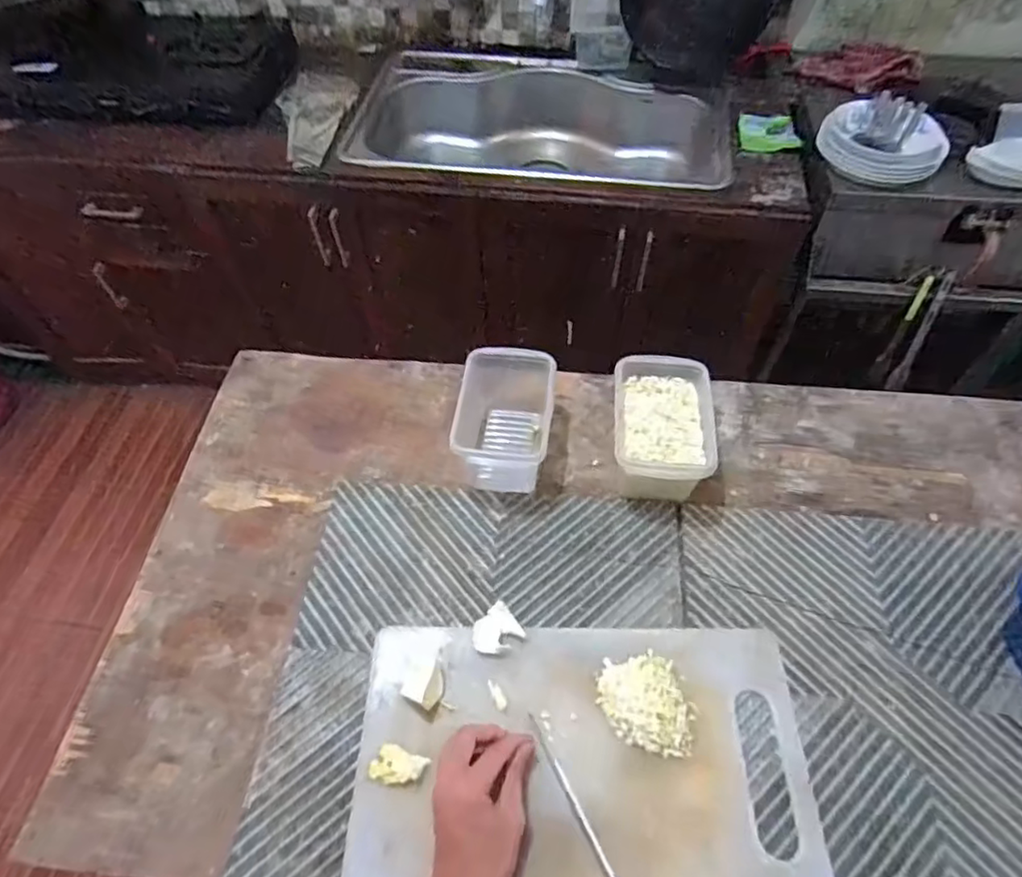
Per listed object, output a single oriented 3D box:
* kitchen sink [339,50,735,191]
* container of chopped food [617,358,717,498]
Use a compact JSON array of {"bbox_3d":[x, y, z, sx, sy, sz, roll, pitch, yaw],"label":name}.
[{"bbox_3d":[0.064,-0.698,1.507,0.868,0.235,0.502,7,55,6],"label":"kitchen sink"},{"bbox_3d":[0.170,-0.004,0.707,0.101,0.100,0.146,4,55,5],"label":"container of chopped food"}]

